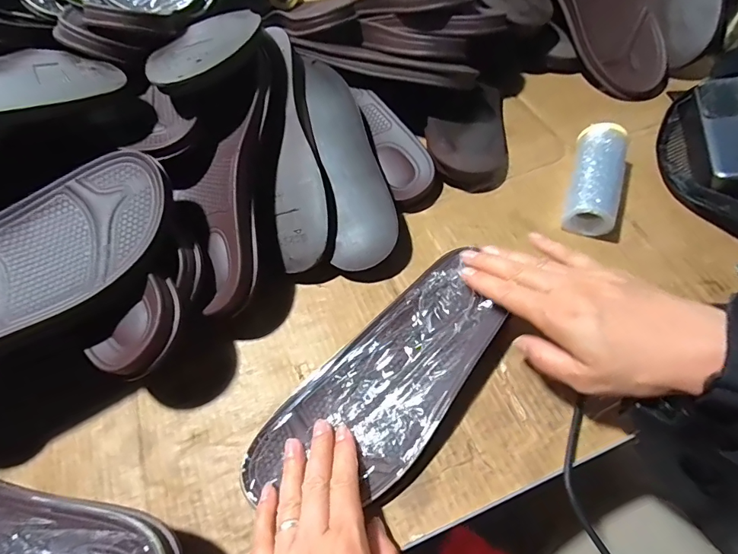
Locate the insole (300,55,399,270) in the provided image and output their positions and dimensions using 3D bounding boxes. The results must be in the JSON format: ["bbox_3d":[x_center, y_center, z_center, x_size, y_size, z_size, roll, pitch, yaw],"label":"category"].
[{"bbox_3d":[-0.026,-0.124,0.418,0.061,0.015,0.240,-15,73,-4],"label":"insole"}]

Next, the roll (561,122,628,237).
[{"bbox_3d":[0.217,-0.094,0.410,0.044,0.045,0.105,16,62,13],"label":"roll"}]

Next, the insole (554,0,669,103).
[{"bbox_3d":[0.265,-0.332,0.497,0.096,0.033,0.265,-32,92,-14],"label":"insole"}]

